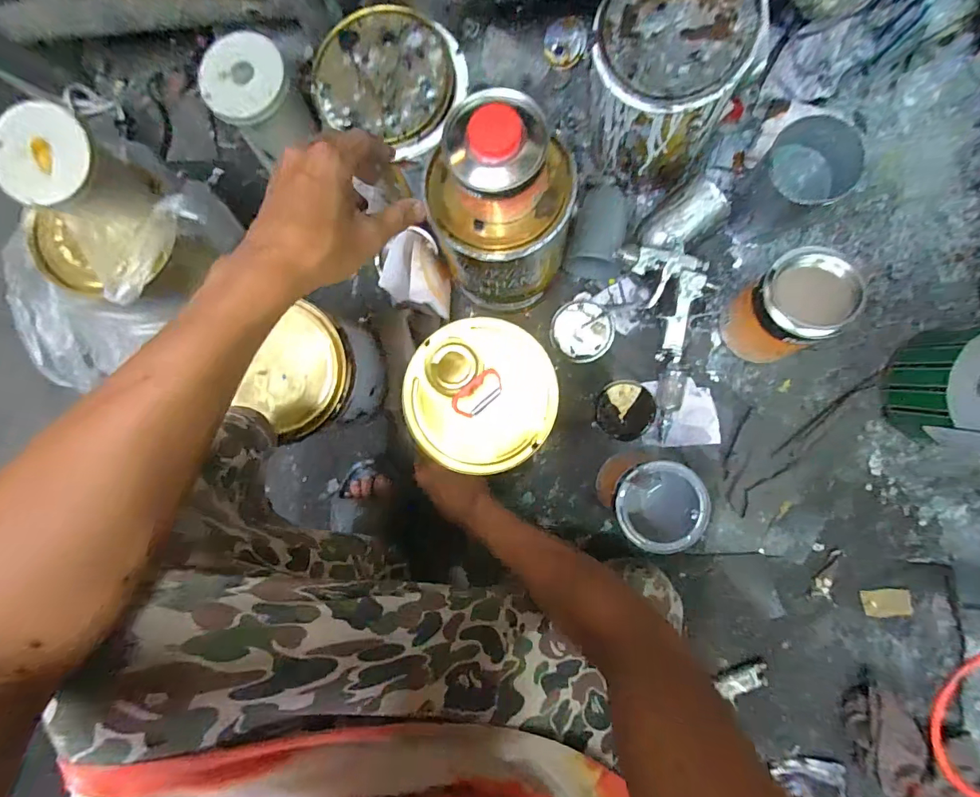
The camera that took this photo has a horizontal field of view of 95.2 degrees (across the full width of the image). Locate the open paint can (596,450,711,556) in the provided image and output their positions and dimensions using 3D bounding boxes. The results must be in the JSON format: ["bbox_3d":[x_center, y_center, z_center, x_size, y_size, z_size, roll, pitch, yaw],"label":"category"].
[{"bbox_3d":[0.211,0.130,0.594,0.106,0.129,0.108,0,89,6],"label":"open paint can"}]

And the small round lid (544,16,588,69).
[{"bbox_3d":[0.112,-0.529,0.666,0.062,0.004,0.061,7,115,16],"label":"small round lid"}]

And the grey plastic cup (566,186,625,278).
[{"bbox_3d":[0.153,-0.239,0.636,0.073,0.062,0.136,6,77,12],"label":"grey plastic cup"}]

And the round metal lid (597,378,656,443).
[{"bbox_3d":[0.199,0.018,0.655,0.082,0.016,0.085,0,89,6],"label":"round metal lid"}]

